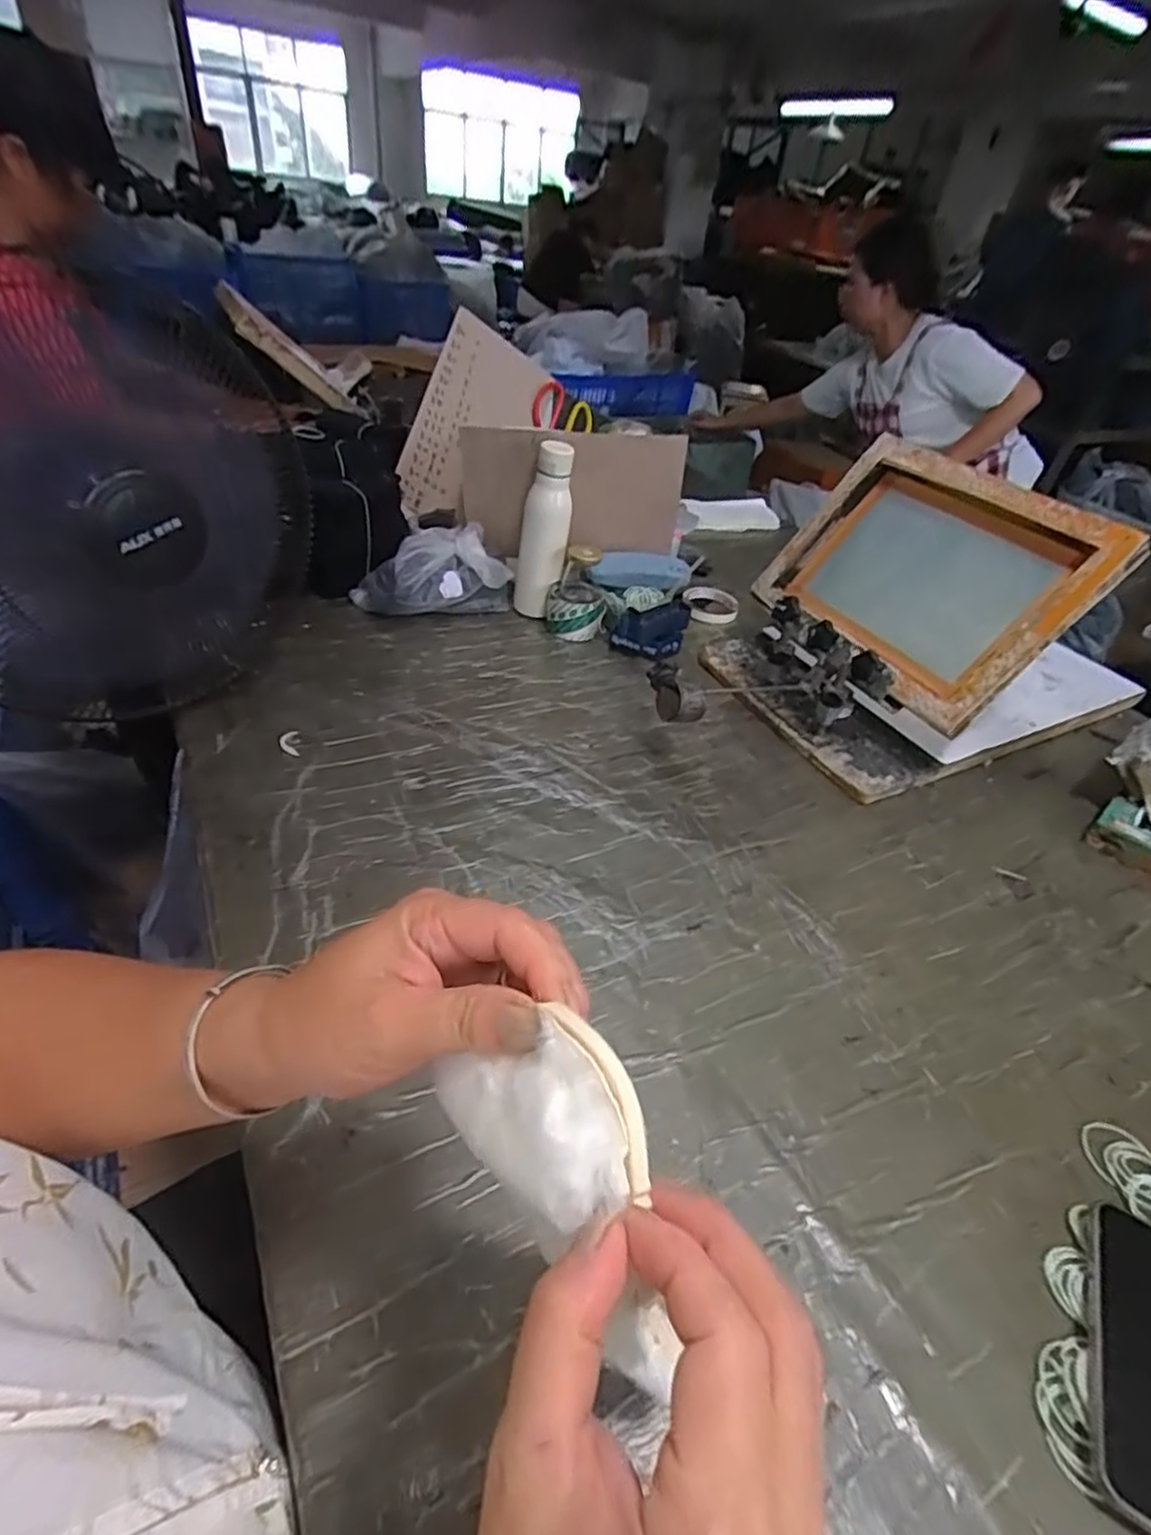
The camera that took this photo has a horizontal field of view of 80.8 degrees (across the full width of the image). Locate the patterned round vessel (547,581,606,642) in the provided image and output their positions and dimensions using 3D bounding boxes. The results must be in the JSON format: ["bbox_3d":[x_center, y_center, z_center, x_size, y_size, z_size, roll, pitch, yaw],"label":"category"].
[{"bbox_3d":[-0.001,-0.232,1.012,0.084,0.059,0.082,5,39,-4],"label":"patterned round vessel"}]

